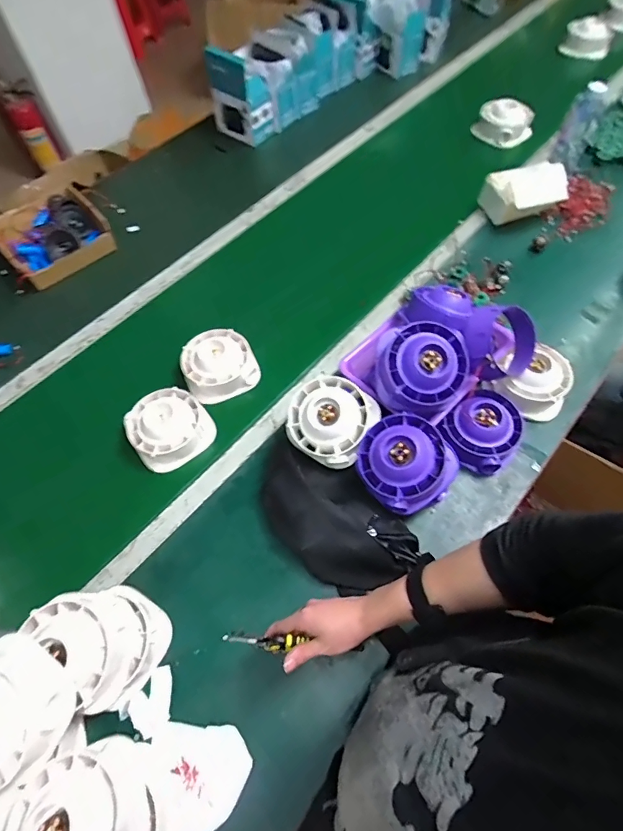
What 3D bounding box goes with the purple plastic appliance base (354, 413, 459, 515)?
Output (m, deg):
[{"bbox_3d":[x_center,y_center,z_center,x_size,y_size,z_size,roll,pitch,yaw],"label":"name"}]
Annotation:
[{"bbox_3d":[0.141,0.071,0.663,0.136,0.070,0.134,-7,69,18],"label":"purple plastic appliance base"}]

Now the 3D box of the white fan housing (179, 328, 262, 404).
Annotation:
[{"bbox_3d":[-0.182,-0.103,0.838,0.142,0.061,0.137,-1,60,1],"label":"white fan housing"}]

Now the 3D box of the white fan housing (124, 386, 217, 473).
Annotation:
[{"bbox_3d":[-0.256,0.017,0.775,0.137,0.060,0.140,-30,63,-15],"label":"white fan housing"}]

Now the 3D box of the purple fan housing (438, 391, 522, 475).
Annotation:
[{"bbox_3d":[0.294,0.020,0.739,0.114,0.069,0.130,37,67,20],"label":"purple fan housing"}]

